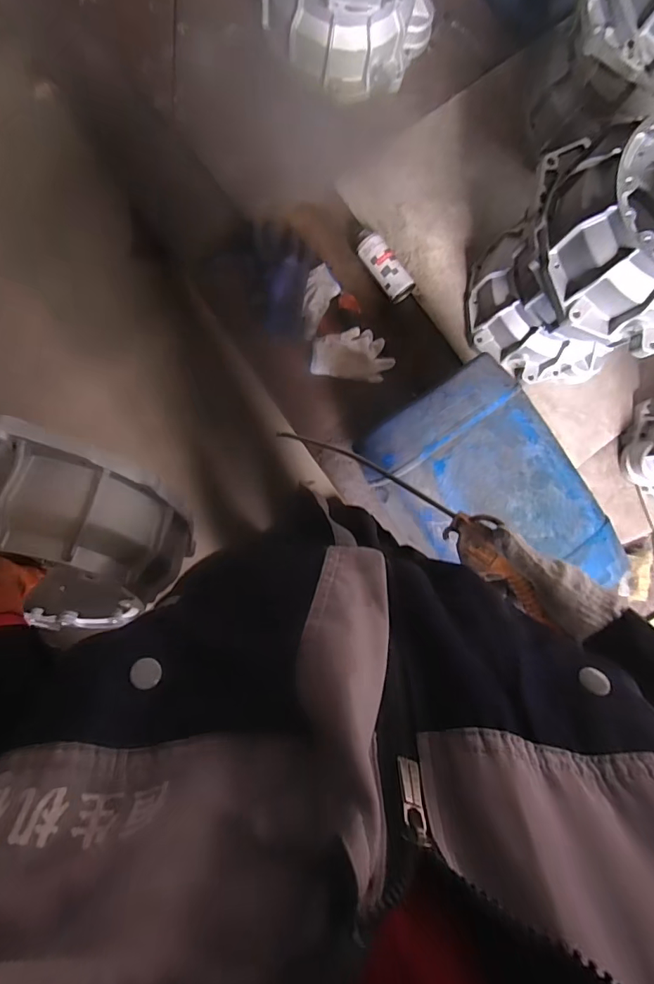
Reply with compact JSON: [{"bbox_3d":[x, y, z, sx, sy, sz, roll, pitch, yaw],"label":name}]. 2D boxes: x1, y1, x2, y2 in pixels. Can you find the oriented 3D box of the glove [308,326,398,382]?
[{"bbox_3d":[0.054,-0.279,0.944,0.165,0.078,0.096,2,89,-7],"label":"glove"}]

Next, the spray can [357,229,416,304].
[{"bbox_3d":[0.113,-0.462,0.949,0.065,0.065,0.159,-39,94,-6],"label":"spray can"}]

